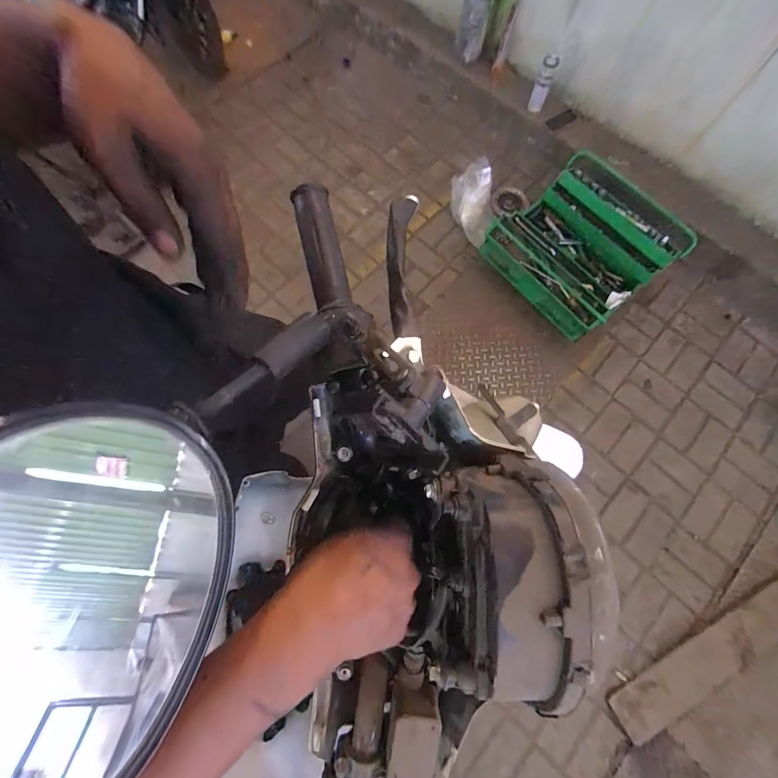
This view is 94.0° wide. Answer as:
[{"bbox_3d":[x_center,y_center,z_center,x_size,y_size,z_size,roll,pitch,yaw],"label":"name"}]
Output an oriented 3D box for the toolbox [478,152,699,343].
[{"bbox_3d":[0.791,-0.599,1.502,0.632,0.202,0.592,-38,76,-11],"label":"toolbox"}]

